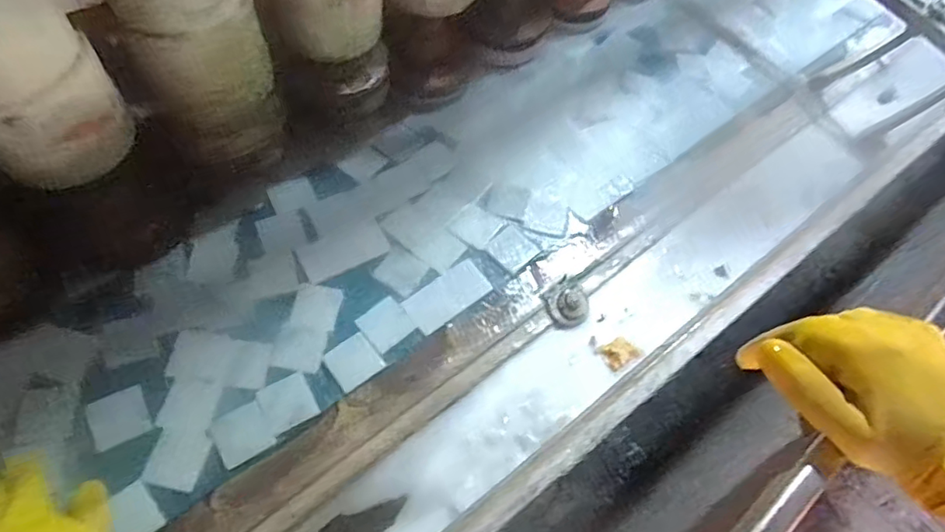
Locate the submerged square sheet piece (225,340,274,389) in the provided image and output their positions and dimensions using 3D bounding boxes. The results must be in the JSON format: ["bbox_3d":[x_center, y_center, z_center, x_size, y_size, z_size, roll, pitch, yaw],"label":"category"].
[{"bbox_3d":[-0.218,0.095,0.557,0.037,0.006,0.044,4,59,0],"label":"submerged square sheet piece"}]

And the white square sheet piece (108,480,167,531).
[{"bbox_3d":[-0.291,0.214,0.488,0.042,0.011,0.047,-34,66,-20],"label":"white square sheet piece"}]

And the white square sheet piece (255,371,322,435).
[{"bbox_3d":[-0.177,0.130,0.550,0.046,0.004,0.047,-27,63,-17],"label":"white square sheet piece"}]

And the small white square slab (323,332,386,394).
[{"bbox_3d":[-0.119,0.096,0.573,0.047,0.004,0.044,-35,84,-20],"label":"small white square slab"}]

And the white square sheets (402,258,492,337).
[{"bbox_3d":[-0.026,0.031,0.615,0.091,0.005,0.046,-34,66,-20],"label":"white square sheets"}]

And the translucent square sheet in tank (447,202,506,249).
[{"bbox_3d":[0.005,-0.048,0.652,0.045,0.007,0.052,32,63,16],"label":"translucent square sheet in tank"}]

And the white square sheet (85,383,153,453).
[{"bbox_3d":[-0.323,0.139,0.524,0.047,0.006,0.049,-26,63,-16],"label":"white square sheet"}]

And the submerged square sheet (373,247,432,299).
[{"bbox_3d":[-0.076,0.004,0.622,0.048,0.010,0.045,36,64,18],"label":"submerged square sheet"}]

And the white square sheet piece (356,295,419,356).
[{"bbox_3d":[-0.089,0.059,0.593,0.049,0.007,0.046,-37,67,-21],"label":"white square sheet piece"}]

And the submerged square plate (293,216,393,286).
[{"bbox_3d":[-0.141,-0.018,0.625,0.092,0.010,0.045,-25,63,-16],"label":"submerged square plate"}]

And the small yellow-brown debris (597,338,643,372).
[{"bbox_3d":[0.159,0.091,0.616,0.038,0.004,0.030,-27,63,-17],"label":"small yellow-brown debris"}]

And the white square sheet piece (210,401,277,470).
[{"bbox_3d":[-0.214,0.156,0.533,0.046,0.006,0.048,-29,64,-18],"label":"white square sheet piece"}]

